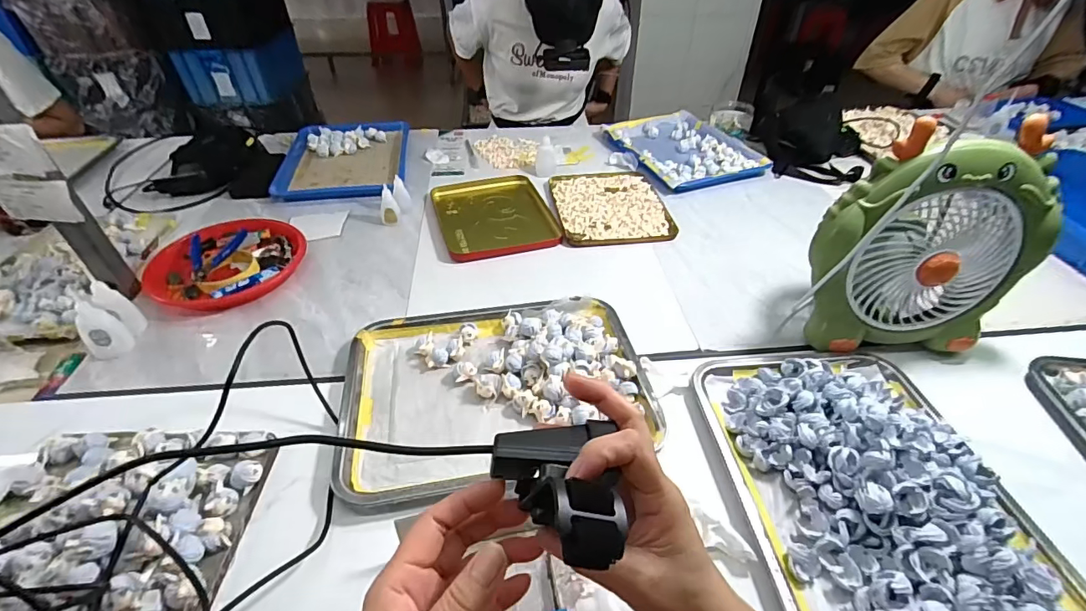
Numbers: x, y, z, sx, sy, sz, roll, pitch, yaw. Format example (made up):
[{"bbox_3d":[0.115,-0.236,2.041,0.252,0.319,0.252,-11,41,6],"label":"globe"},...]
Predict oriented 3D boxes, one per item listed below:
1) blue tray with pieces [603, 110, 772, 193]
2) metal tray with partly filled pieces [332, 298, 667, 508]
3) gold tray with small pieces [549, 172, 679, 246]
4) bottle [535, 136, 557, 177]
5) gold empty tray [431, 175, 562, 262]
[{"bbox_3d":[0.308,-0.357,1.081,0.244,0.025,0.341,-11,42,-12],"label":"blue tray with pieces"},{"bbox_3d":[-0.056,0.083,0.569,0.338,0.036,0.252,-8,42,-8],"label":"metal tray with partly filled pieces"},{"bbox_3d":[0.125,-0.191,0.918,0.199,0.012,0.262,-5,41,-5],"label":"gold tray with small pieces"},{"bbox_3d":[0.006,-0.311,1.008,0.045,0.066,0.051,-1,41,-1],"label":"bottle"},{"bbox_3d":[-0.095,-0.175,0.904,0.195,0.013,0.270,-12,42,-13],"label":"gold empty tray"}]

